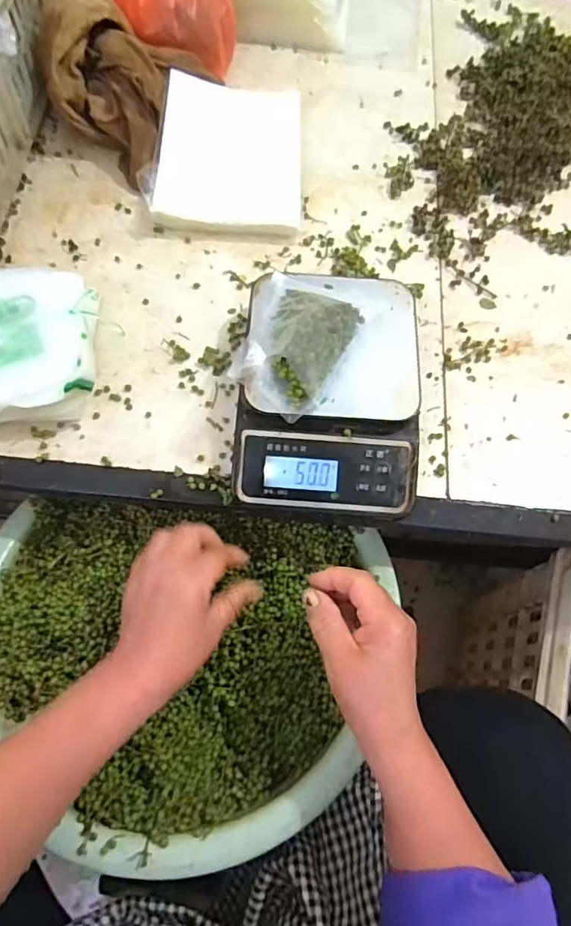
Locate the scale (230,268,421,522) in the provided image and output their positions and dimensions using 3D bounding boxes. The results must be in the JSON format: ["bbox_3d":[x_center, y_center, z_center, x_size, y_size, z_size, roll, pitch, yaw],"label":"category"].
[{"bbox_3d":[0.038,-0.064,0.454,0.147,0.052,0.203,5,67,0],"label":"scale"}]

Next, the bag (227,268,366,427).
[{"bbox_3d":[0.008,-0.107,0.429,0.091,0.036,0.135,21,68,6],"label":"bag"}]

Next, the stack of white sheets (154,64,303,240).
[{"bbox_3d":[-0.059,-0.333,0.571,0.147,0.021,0.193,4,72,-9],"label":"stack of white sheets"}]

